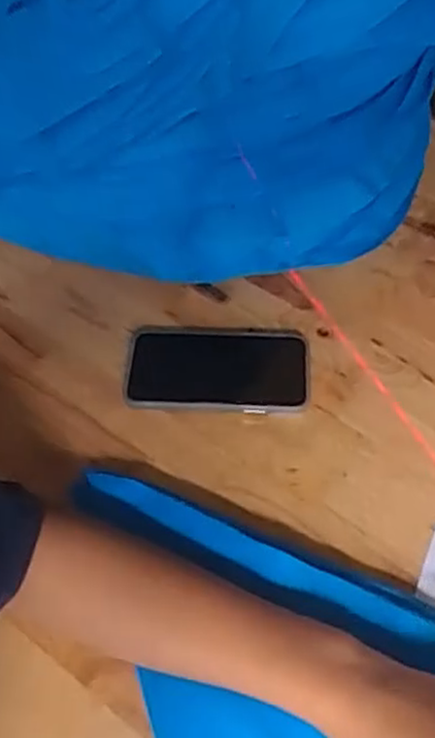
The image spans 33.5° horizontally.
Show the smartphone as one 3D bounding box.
[{"bbox_3d":[0.000,-0.001,0.576,0.143,0.009,0.081,1,56,2],"label":"smartphone"}]

